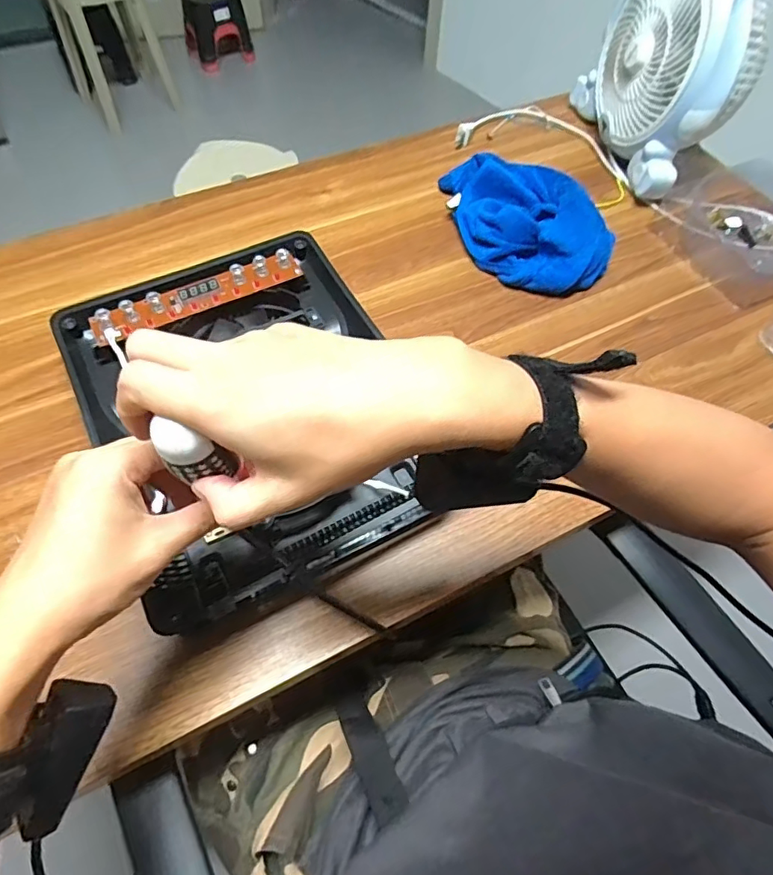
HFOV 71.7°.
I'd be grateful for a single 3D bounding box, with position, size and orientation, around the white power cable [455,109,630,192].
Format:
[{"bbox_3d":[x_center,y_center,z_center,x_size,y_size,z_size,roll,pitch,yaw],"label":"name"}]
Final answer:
[{"bbox_3d":[0.237,-0.439,0.784,0.250,0.015,0.145,17,60,7],"label":"white power cable"}]

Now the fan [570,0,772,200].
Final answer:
[{"bbox_3d":[0.362,-0.482,0.677,0.117,0.245,0.260,-12,60,-10],"label":"fan"}]

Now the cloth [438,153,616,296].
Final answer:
[{"bbox_3d":[0.164,-0.277,0.656,0.144,0.059,0.248,-12,60,-10],"label":"cloth"}]

